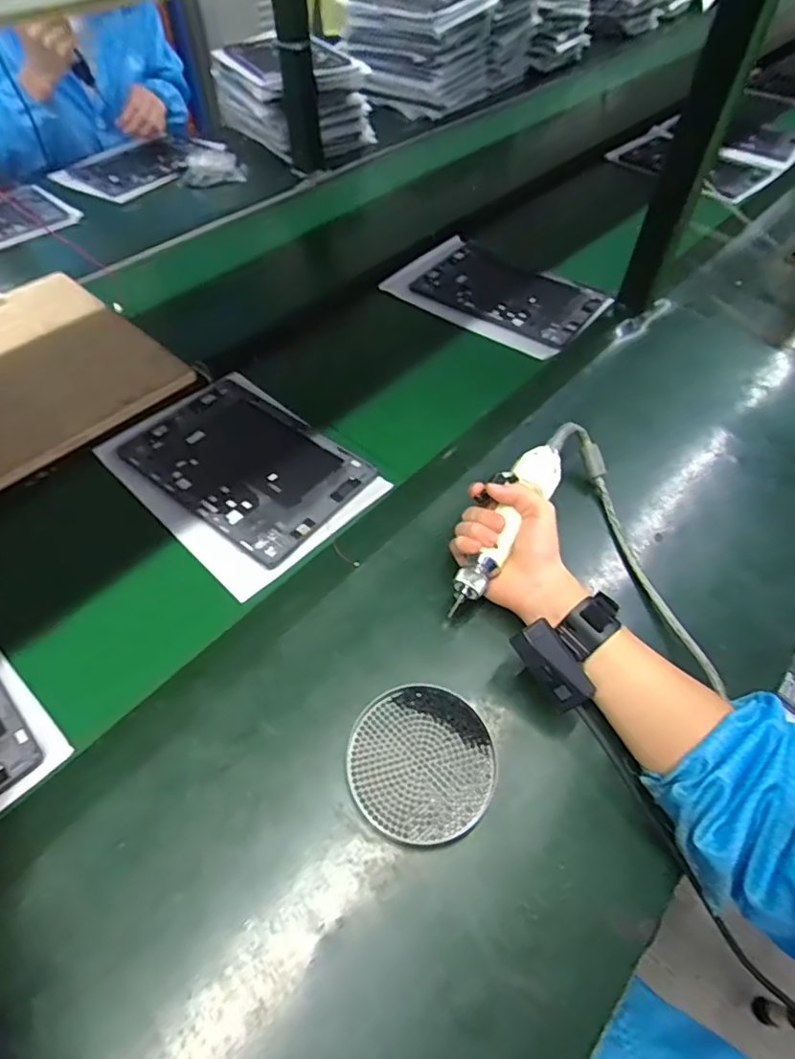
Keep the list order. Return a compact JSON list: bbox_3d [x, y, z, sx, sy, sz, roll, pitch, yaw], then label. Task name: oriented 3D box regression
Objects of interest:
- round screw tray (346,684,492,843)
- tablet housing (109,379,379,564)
[{"bbox_3d":[0.018,0.182,0.444,0.113,0.014,0.109,1,52,-1],"label":"round screw tray"},{"bbox_3d":[-0.168,-0.076,0.629,0.252,0.010,0.163,32,58,22],"label":"tablet housing"}]

